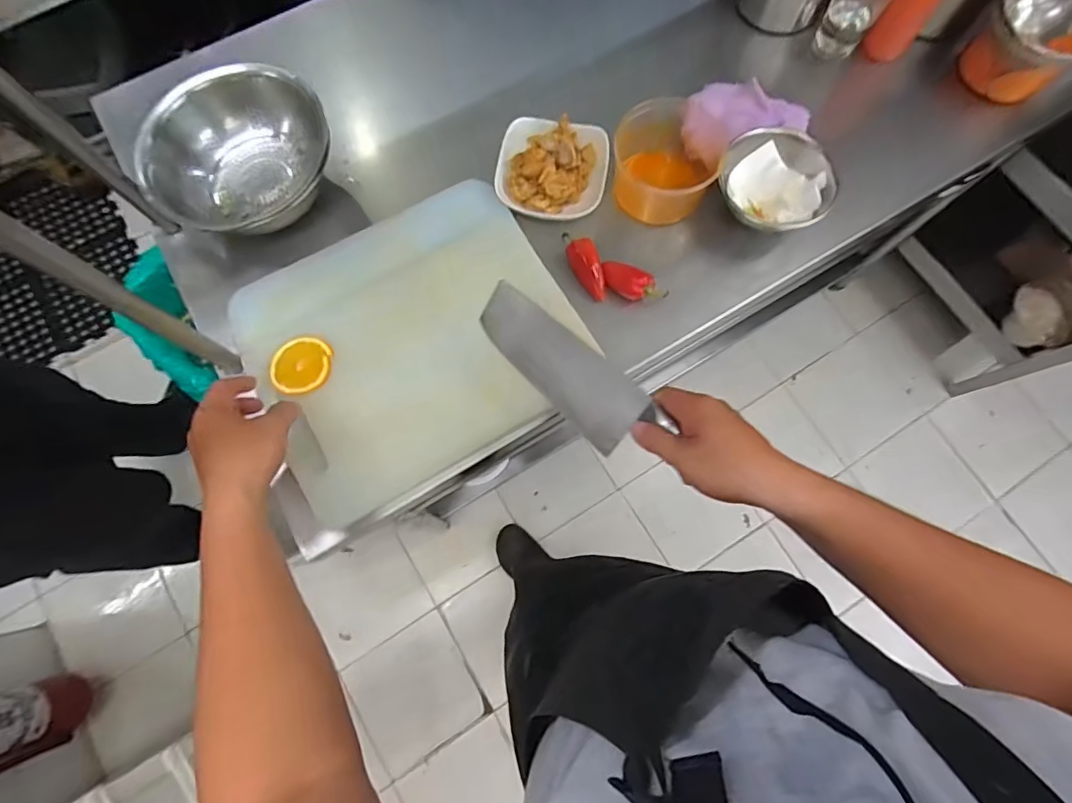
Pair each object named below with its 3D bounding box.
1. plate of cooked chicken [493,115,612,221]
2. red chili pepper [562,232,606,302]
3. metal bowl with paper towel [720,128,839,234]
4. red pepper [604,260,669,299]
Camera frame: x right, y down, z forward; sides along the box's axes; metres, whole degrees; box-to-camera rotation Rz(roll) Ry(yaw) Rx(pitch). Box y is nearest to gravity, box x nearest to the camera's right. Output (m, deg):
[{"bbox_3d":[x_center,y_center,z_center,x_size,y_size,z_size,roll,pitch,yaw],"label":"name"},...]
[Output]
[{"bbox_3d":[0.023,-0.326,0.706,0.150,0.045,0.142,0,76,-1],"label":"plate of cooked chicken"},{"bbox_3d":[0.066,-0.190,0.691,0.035,0.036,0.108,-21,78,-6],"label":"red chili pepper"},{"bbox_3d":[0.319,-0.291,0.695,0.125,0.099,0.150,-35,79,-8],"label":"metal bowl with paper towel"},{"bbox_3d":[0.130,-0.156,0.687,0.089,0.028,0.041,22,77,4],"label":"red pepper"}]

